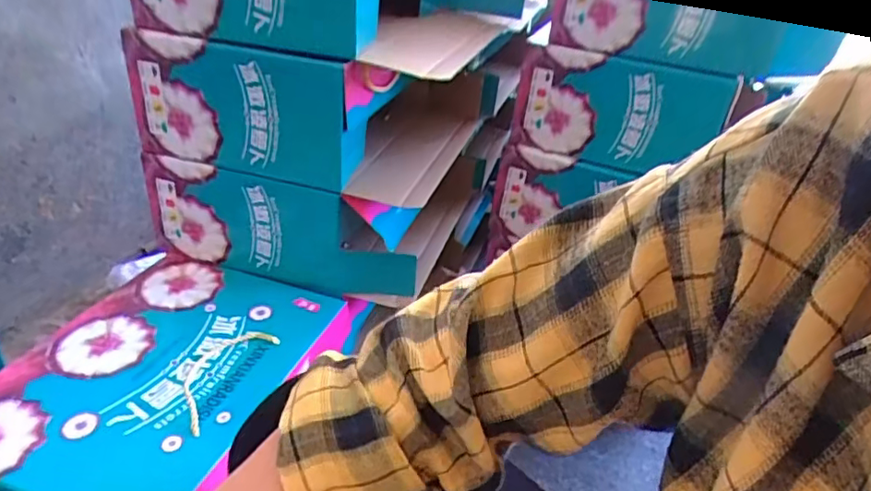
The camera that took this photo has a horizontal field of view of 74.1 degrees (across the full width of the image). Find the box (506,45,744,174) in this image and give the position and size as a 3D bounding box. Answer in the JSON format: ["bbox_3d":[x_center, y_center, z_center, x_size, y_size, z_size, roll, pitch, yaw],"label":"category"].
[{"bbox_3d":[0.236,-0.172,0.754,0.263,0.140,0.043,16,34,16],"label":"box"}]

